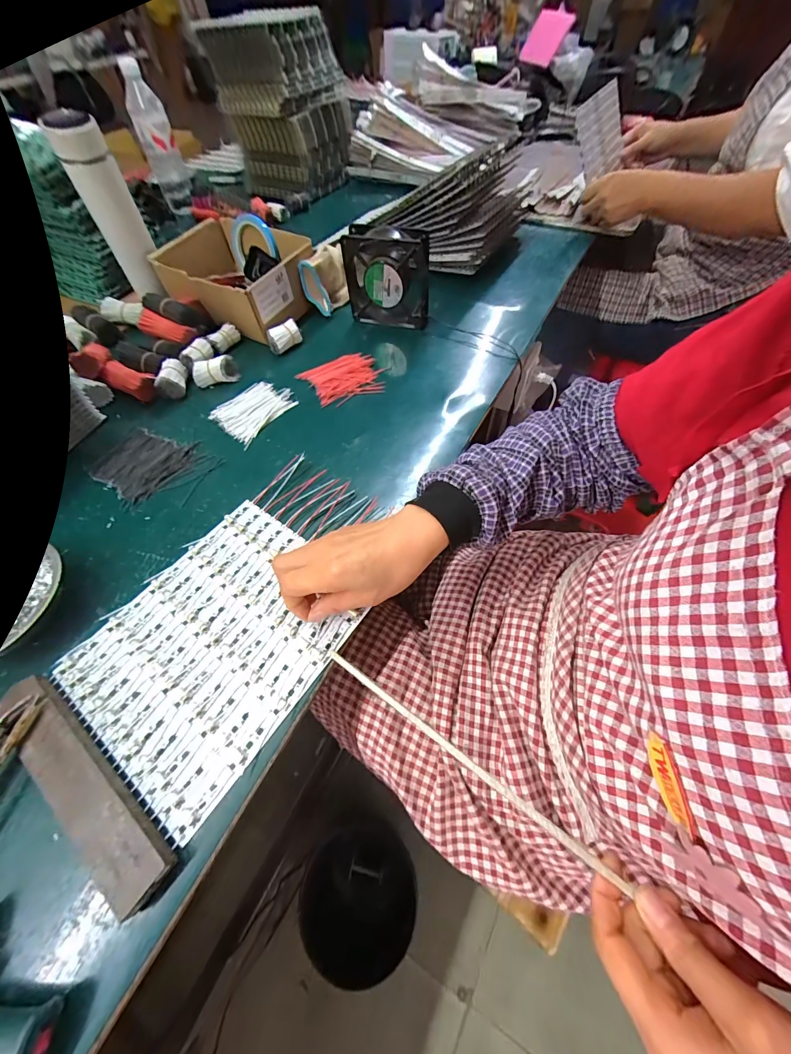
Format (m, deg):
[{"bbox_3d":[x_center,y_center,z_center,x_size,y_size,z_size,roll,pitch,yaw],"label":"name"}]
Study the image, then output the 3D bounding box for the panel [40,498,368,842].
[{"bbox_3d":[-0.160,0.098,0.327,0.193,0.004,0.227,32,65,20],"label":"panel"}]

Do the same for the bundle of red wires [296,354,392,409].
[{"bbox_3d":[-0.073,-0.214,0.511,0.110,0.018,0.088,-21,60,-10],"label":"bundle of red wires"}]

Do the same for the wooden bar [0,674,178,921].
[{"bbox_3d":[-0.236,0.188,0.266,0.194,0.020,0.036,32,65,20],"label":"wooden bar"}]

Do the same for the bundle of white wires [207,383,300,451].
[{"bbox_3d":[-0.194,-0.163,0.490,0.080,0.014,0.100,34,66,21],"label":"bundle of white wires"}]

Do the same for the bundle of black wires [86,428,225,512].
[{"bbox_3d":[-0.306,-0.072,0.444,0.153,0.005,0.103,20,62,15],"label":"bundle of black wires"}]

